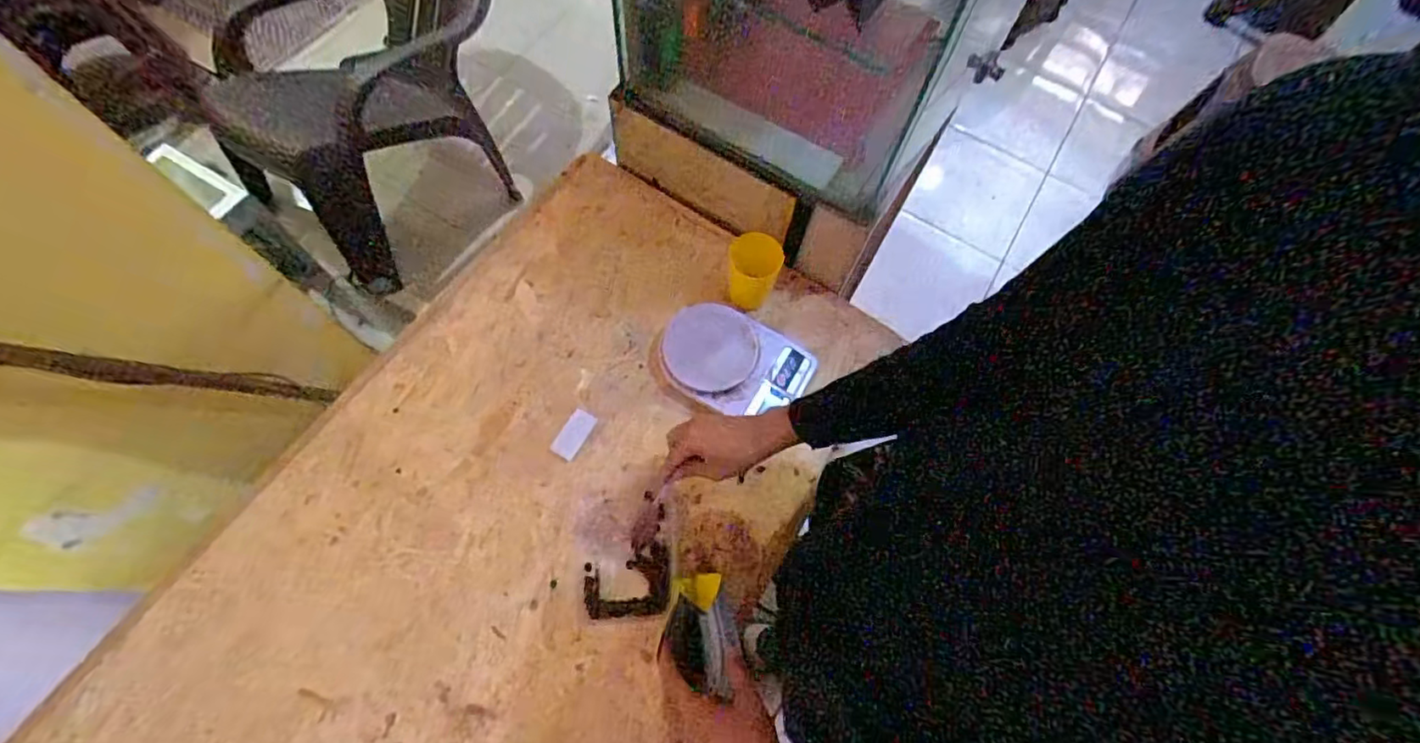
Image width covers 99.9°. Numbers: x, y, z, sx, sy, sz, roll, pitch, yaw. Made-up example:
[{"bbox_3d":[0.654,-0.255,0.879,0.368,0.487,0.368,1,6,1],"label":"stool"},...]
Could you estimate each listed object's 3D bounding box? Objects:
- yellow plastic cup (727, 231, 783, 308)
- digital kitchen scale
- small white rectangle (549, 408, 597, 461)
[{"bbox_3d":[0.060,-0.130,0.808,0.068,0.107,0.061,6,68,-1],"label":"yellow plastic cup"},{"bbox_3d":[0.036,-0.016,0.788,0.189,0.050,0.137,23,68,9],"label":"digital kitchen scale"},{"bbox_3d":[-0.173,0.080,0.765,0.031,0.010,0.064,26,69,7],"label":"small white rectangle"}]

